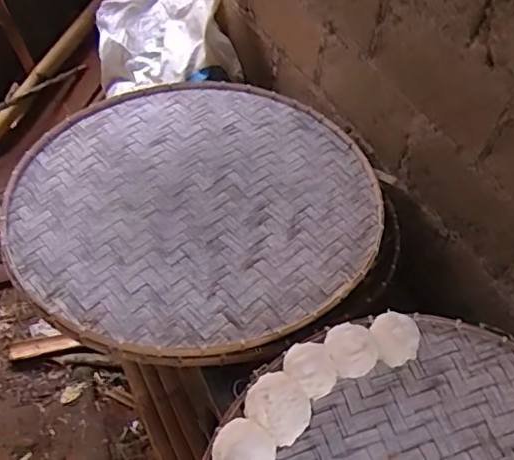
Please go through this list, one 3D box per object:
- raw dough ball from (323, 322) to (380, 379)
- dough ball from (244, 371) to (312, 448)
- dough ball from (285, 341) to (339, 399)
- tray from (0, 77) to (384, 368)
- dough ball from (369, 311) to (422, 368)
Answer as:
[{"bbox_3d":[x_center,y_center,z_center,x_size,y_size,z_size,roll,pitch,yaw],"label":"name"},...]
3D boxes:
[{"bbox_3d":[0.149,0.189,0.896,0.080,0.043,0.083,2,55,-3],"label":"raw dough ball"},{"bbox_3d":[0.031,0.260,0.826,0.096,0.058,0.084,38,61,21],"label":"dough ball"},{"bbox_3d":[0.081,0.213,0.866,0.077,0.052,0.084,2,55,-3],"label":"dough ball"},{"bbox_3d":[-0.118,-0.080,1.127,0.721,0.026,0.694,-30,57,-29],"label":"tray"},{"bbox_3d":[0.226,0.175,0.918,0.073,0.049,0.084,-11,56,-11],"label":"dough ball"}]

